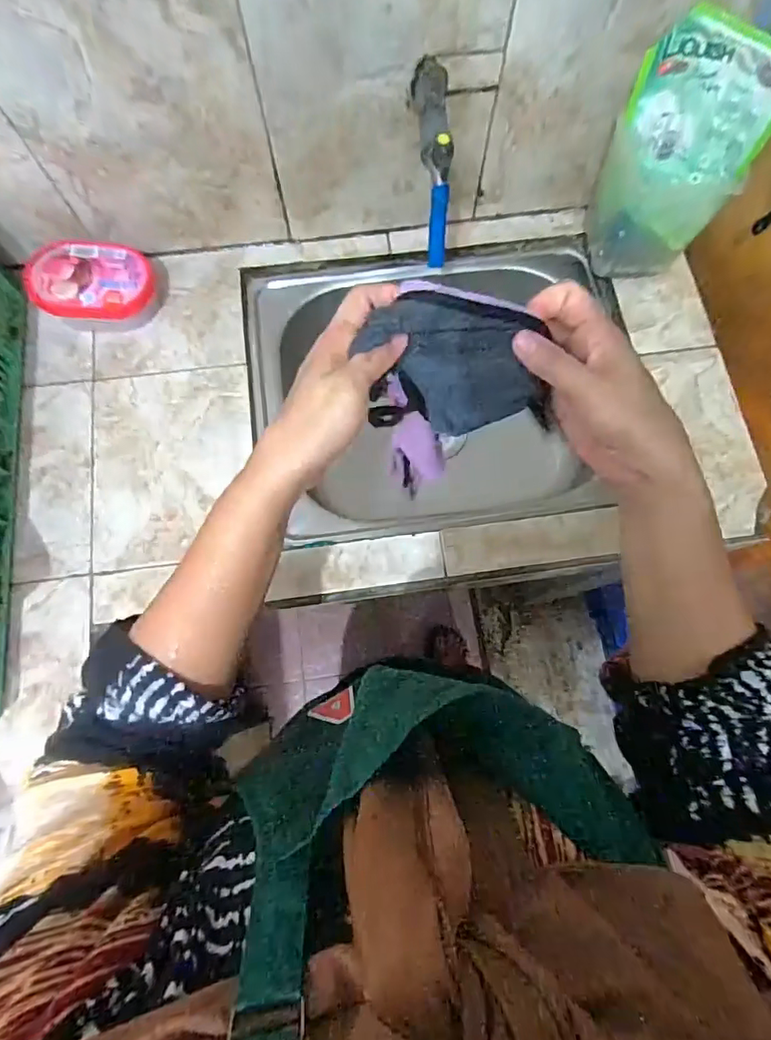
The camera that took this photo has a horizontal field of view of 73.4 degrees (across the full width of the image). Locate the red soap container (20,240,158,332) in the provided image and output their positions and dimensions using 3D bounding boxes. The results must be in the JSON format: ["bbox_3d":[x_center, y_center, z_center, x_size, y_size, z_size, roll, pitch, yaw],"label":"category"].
[{"bbox_3d":[-0.369,-0.297,0.665,0.154,0.055,0.107,8,75,2],"label":"red soap container"}]

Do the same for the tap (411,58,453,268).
[{"bbox_3d":[0.052,-0.372,0.531,0.035,0.087,0.184,-4,88,-2],"label":"tap"}]

